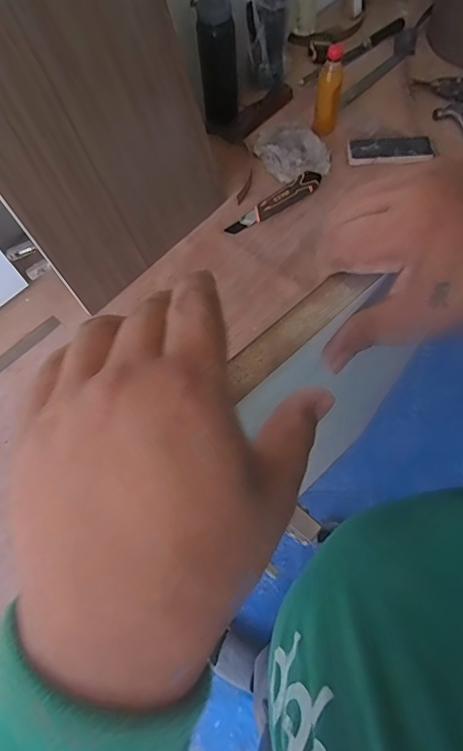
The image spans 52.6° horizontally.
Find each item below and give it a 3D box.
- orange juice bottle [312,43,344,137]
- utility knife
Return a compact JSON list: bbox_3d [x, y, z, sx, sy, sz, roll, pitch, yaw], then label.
[{"bbox_3d":[0.208,-0.603,1.002,0.052,0.173,0.063,10,70,7],"label":"orange juice bottle"},{"bbox_3d":[0.096,-0.365,0.991,0.235,0.025,0.047,-37,72,-11],"label":"utility knife"}]

